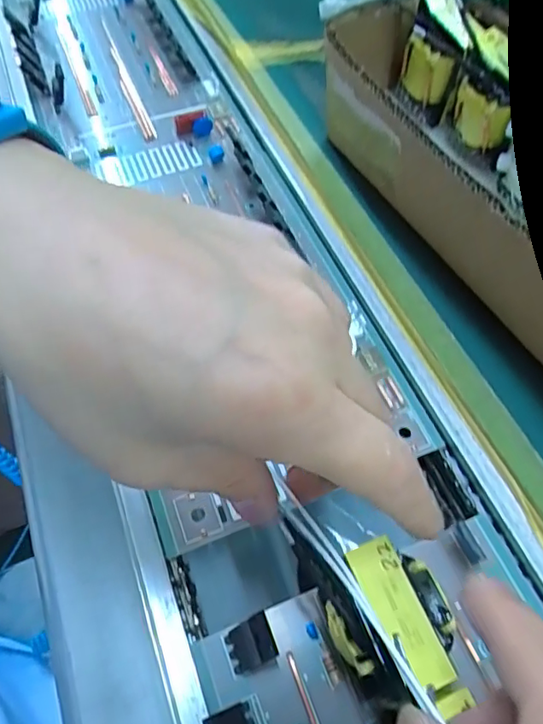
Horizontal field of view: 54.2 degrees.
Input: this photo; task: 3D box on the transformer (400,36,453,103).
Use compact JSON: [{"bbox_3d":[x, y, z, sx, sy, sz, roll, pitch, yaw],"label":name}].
[{"bbox_3d":[0.084,-0.159,0.288,0.025,0.030,0.015,12,60,7],"label":"transformer"}]

